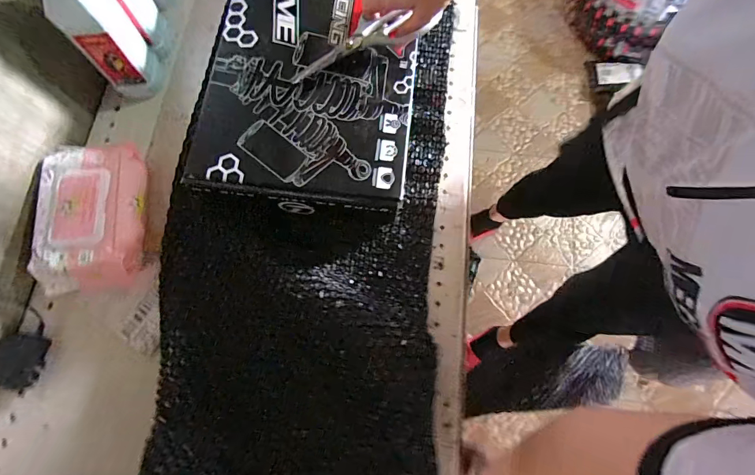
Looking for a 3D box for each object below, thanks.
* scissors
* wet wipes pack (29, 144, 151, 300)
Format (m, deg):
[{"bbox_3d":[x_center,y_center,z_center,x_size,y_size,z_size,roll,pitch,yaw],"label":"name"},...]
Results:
[{"bbox_3d":[-0.020,-0.233,0.454,0.180,0.021,0.050,-25,76,-2],"label":"scissors"},{"bbox_3d":[-0.339,-0.029,0.461,0.112,0.056,0.180,-6,74,-3],"label":"wet wipes pack"}]

